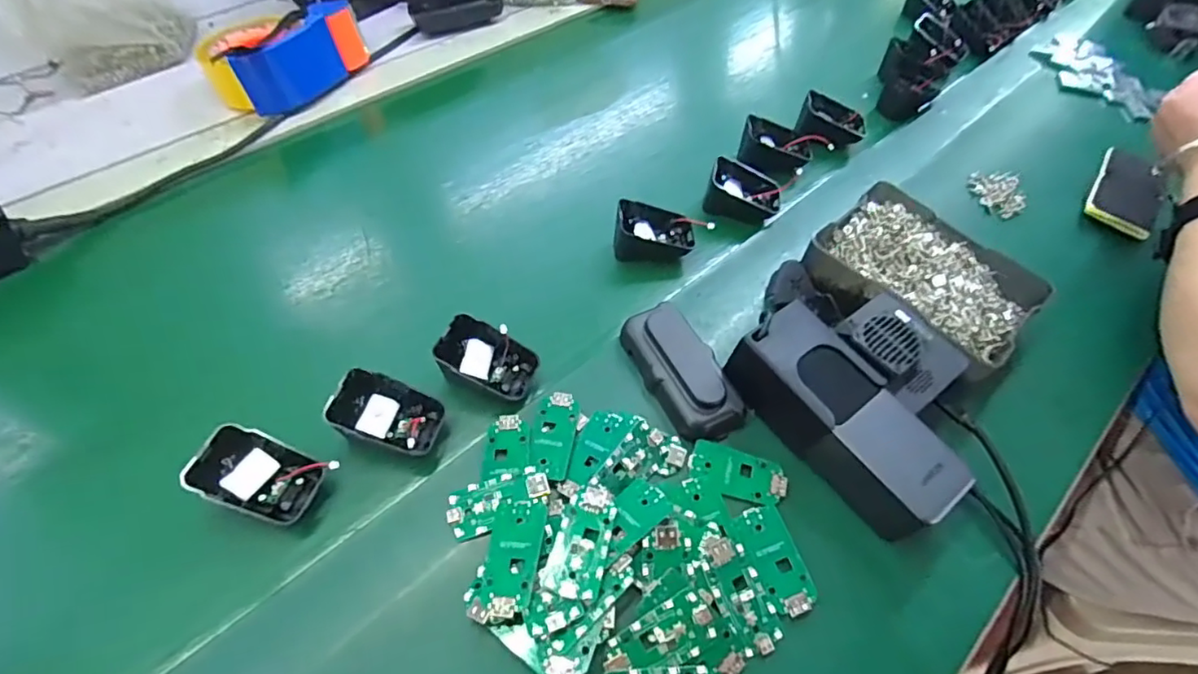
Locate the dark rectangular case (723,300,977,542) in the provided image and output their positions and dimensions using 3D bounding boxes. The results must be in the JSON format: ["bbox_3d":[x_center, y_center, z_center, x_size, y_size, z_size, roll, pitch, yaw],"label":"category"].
[{"bbox_3d":[0.160,0.053,0.379,0.058,0.051,0.151,-31,62,-23],"label":"dark rectangular case"}]

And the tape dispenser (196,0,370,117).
[{"bbox_3d":[-0.331,-0.294,0.597,0.094,0.066,0.149,35,60,20],"label":"tape dispenser"}]

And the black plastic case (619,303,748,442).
[{"bbox_3d":[0.060,0.023,0.416,0.050,0.022,0.103,-21,59,-18],"label":"black plastic case"}]

